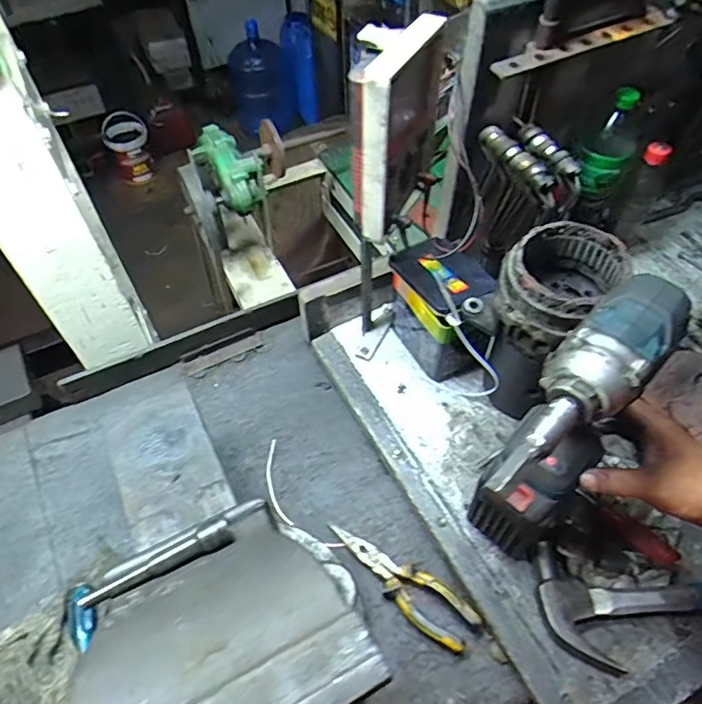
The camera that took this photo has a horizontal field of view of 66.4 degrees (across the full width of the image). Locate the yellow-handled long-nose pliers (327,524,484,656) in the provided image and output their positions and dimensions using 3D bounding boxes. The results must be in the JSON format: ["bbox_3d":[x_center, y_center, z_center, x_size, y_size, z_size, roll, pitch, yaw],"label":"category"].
[{"bbox_3d":[0.054,0.256,0.602,0.187,0.015,0.052,32,60,22],"label":"yellow-handled long-nose pliers"}]

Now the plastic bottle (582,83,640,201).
[{"bbox_3d":[0.334,-0.267,0.698,0.069,0.132,0.052,21,56,16],"label":"plastic bottle"}]

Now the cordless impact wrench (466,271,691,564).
[{"bbox_3d":[0.168,0.071,0.438,0.069,0.209,0.198,30,59,21],"label":"cordless impact wrench"}]

